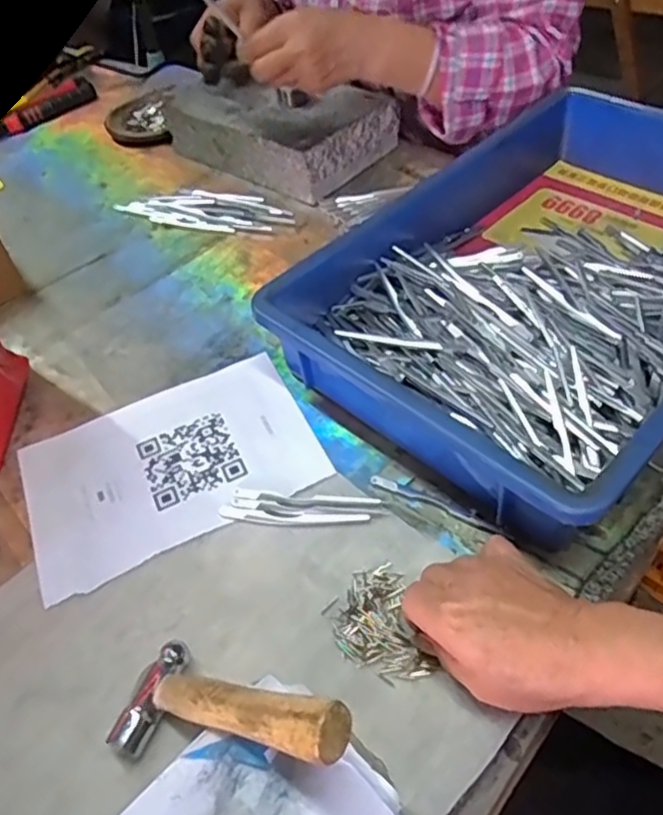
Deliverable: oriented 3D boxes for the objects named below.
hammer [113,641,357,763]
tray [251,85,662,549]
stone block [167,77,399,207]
[{"bbox_3d":[-0.052,0.147,0.325,0.152,0.017,0.058,-17,36,43],"label":"hammer"},{"bbox_3d":[0.182,-0.111,0.548,0.301,0.084,0.427,35,60,29],"label":"tray"},{"bbox_3d":[-0.066,-0.331,0.772,0.243,0.067,0.147,28,57,26],"label":"stone block"}]

